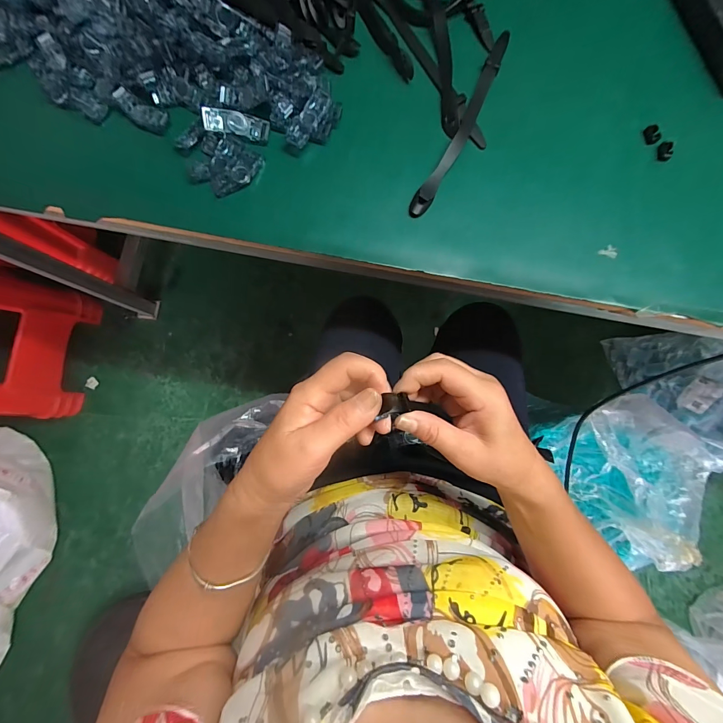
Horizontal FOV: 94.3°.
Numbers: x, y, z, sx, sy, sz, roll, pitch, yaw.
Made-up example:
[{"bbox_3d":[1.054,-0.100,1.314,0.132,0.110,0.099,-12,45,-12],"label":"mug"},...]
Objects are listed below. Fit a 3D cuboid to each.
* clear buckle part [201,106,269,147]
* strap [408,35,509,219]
[{"bbox_3d":[-0.121,-0.231,0.327,0.059,0.005,0.022,6,101,-16],"label":"clear buckle part"},{"bbox_3d":[0.104,-0.241,0.336,0.020,0.007,0.225,27,84,4],"label":"strap"}]

